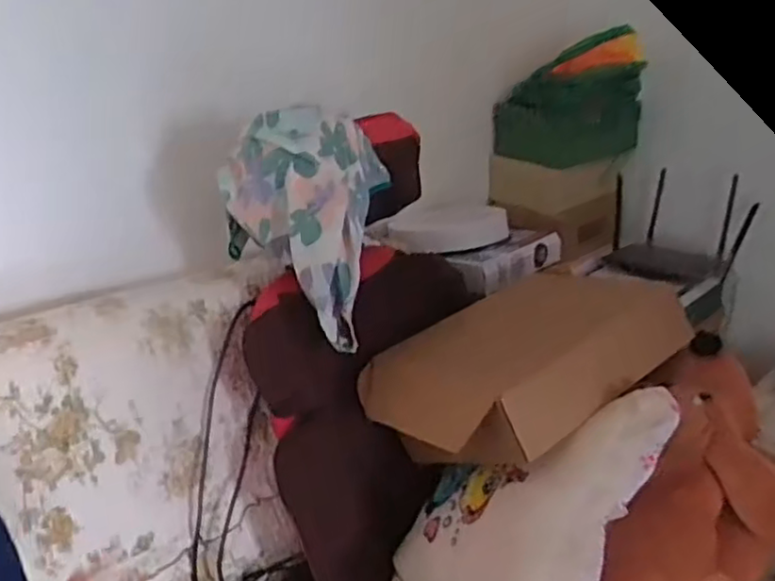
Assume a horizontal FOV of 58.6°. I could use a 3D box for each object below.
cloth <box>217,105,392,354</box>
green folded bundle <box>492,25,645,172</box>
[{"bbox_3d":[-0.124,-0.103,0.952,0.207,0.285,0.142,8,23,19],"label":"cloth"},{"bbox_3d":[0.410,-0.429,1.555,0.097,0.285,0.339,-19,29,-39],"label":"green folded bundle"}]

